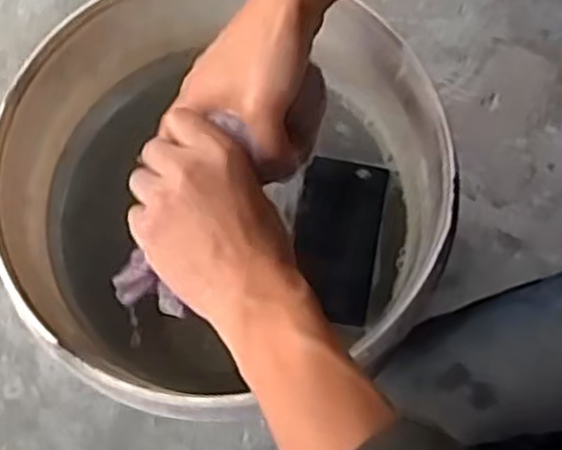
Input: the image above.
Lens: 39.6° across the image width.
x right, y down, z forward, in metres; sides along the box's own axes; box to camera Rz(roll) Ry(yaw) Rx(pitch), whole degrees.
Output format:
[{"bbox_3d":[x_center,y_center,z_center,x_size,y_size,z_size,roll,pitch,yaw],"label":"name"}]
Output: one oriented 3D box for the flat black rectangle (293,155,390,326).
[{"bbox_3d":[0.045,0.011,0.628,0.067,0.018,0.127,10,76,3],"label":"flat black rectangle"}]

